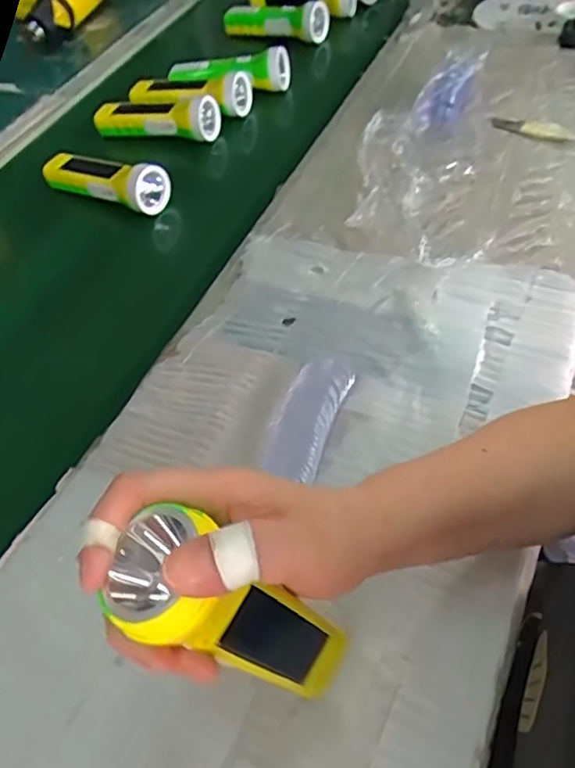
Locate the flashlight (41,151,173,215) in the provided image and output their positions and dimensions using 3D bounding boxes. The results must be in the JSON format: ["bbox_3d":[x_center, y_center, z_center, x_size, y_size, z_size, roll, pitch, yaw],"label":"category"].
[{"bbox_3d":[-0.199,-0.218,0.630,0.152,0.043,0.042,17,55,21],"label":"flashlight"}]

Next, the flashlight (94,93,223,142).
[{"bbox_3d":[-0.146,-0.304,0.672,0.143,0.038,0.048,8,55,10],"label":"flashlight"}]

